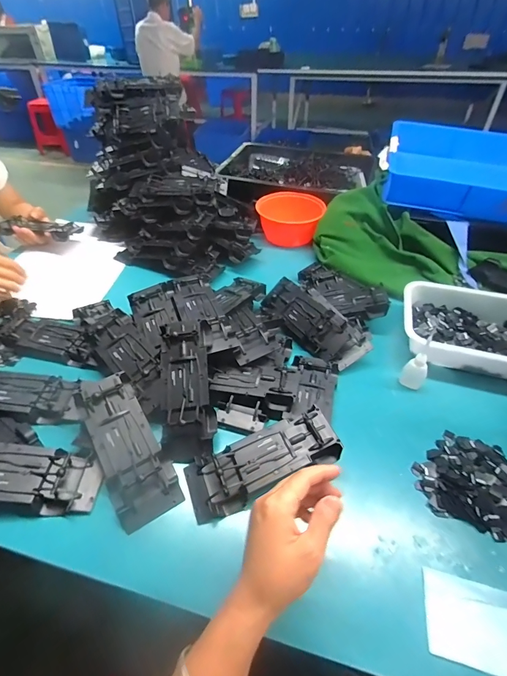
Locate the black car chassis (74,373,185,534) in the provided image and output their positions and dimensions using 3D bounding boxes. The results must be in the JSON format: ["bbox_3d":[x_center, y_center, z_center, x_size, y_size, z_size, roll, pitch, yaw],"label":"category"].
[{"bbox_3d":[-0.167,0.137,0.447,0.075,0.029,0.197,-26,65,-21],"label":"black car chassis"}]

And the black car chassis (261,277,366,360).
[{"bbox_3d":[0.101,-0.047,0.623,0.084,0.031,0.194,-28,51,-26],"label":"black car chassis"}]

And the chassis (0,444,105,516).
[{"bbox_3d":[-0.285,0.166,0.415,0.190,0.025,0.072,11,48,-8],"label":"chassis"}]

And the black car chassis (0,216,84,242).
[{"bbox_3d":[-0.513,-0.262,0.817,0.186,0.034,0.075,4,45,4],"label":"black car chassis"}]

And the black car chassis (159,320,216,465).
[{"bbox_3d":[-0.095,0.066,0.484,0.067,0.024,0.195,-6,71,-5],"label":"black car chassis"}]

